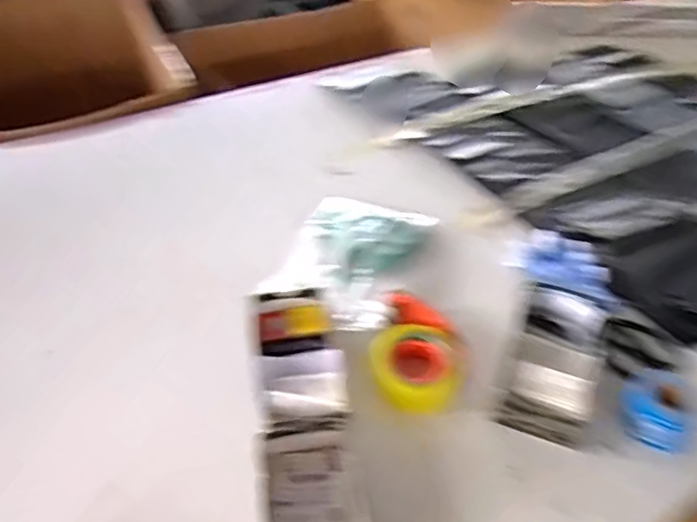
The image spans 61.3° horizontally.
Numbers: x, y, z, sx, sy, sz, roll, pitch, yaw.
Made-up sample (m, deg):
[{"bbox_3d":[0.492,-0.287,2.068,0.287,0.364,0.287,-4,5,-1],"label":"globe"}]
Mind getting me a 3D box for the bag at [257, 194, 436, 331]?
[{"bbox_3d":[0.006,-0.002,0.930,0.203,0.048,0.286,15,43,16],"label":"bag"}]

